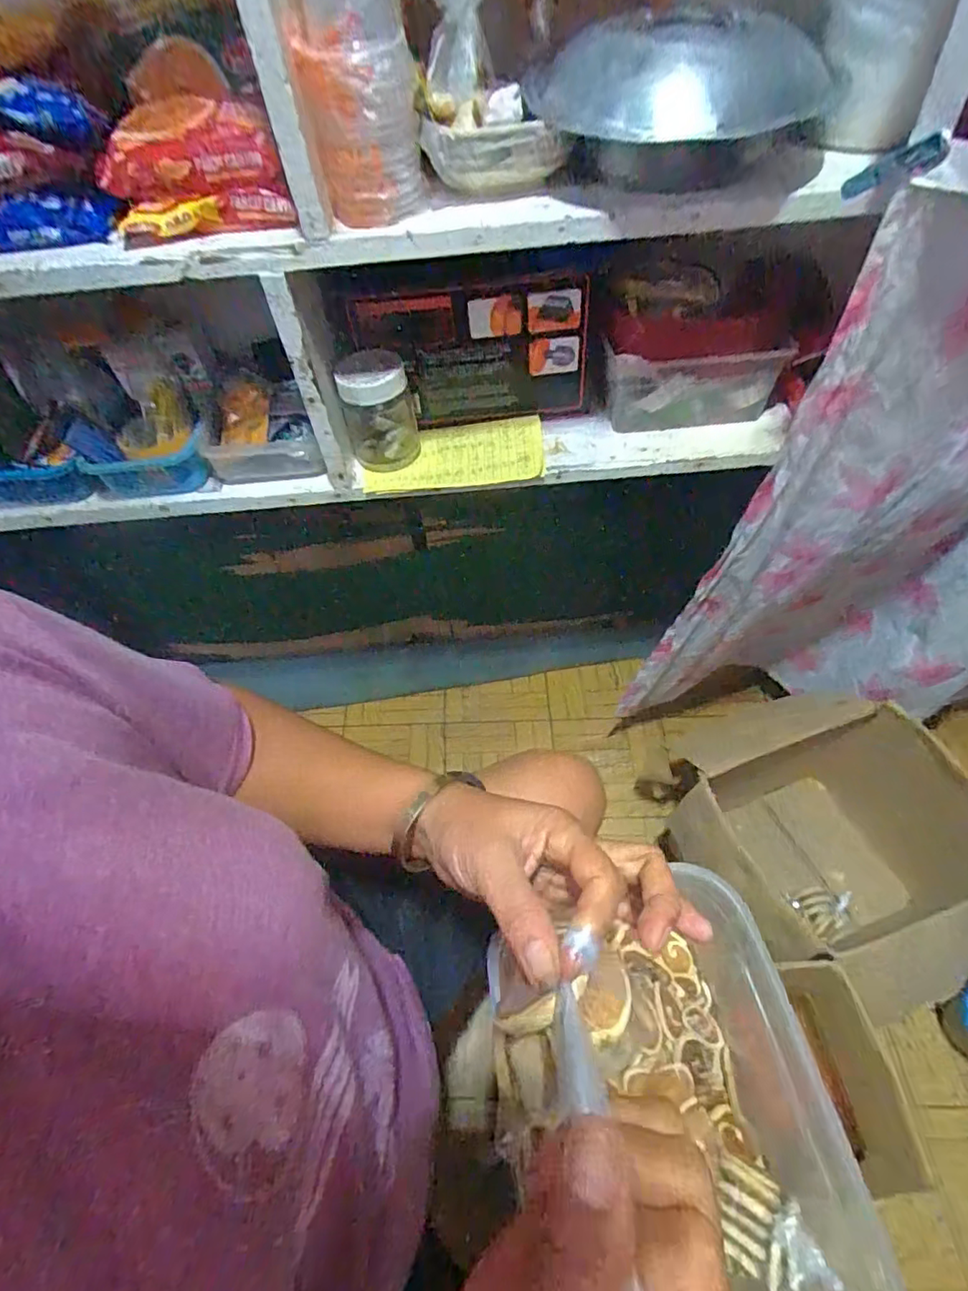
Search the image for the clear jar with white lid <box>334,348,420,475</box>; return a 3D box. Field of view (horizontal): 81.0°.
[{"bbox_3d":[-0.114,-0.263,0.625,0.072,0.107,0.081,-6,54,1],"label":"clear jar with white lid"}]

